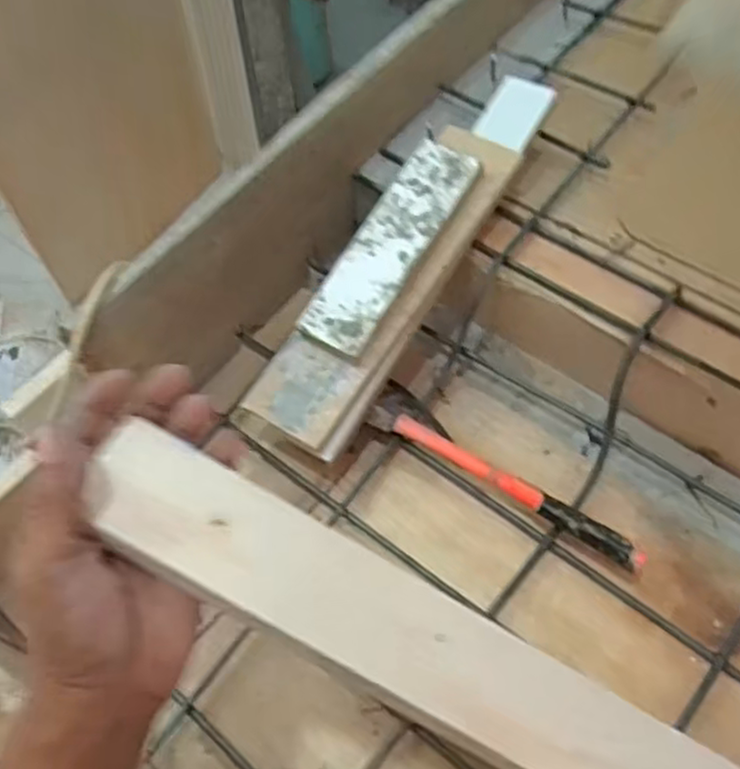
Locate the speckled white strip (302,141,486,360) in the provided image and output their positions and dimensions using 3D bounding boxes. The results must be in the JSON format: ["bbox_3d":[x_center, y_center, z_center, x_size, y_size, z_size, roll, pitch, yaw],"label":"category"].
[{"bbox_3d":[0.016,-0.121,0.623,0.066,0.008,0.207,29,78,19],"label":"speckled white strip"}]

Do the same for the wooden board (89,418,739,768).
[{"bbox_3d":[0.174,0.212,0.347,0.676,0.010,0.068,30,50,-6],"label":"wooden board"}]

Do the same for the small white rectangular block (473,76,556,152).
[{"bbox_3d":[0.135,-0.256,0.682,0.056,0.007,0.076,26,75,19],"label":"small white rectangular block"}]

